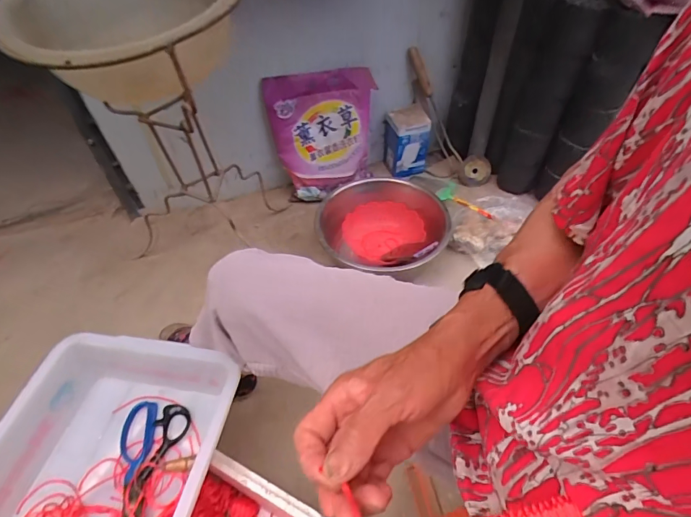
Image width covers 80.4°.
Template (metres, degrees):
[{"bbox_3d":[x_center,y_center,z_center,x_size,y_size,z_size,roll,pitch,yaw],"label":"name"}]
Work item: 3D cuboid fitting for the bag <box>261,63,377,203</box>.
[{"bbox_3d":[-0.053,-0.316,1.081,0.274,0.316,0.121,-9,47,-2],"label":"bag"}]

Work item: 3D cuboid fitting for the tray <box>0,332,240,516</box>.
[{"bbox_3d":[-0.337,0.311,0.524,0.288,0.097,0.413,3,48,9],"label":"tray"}]

